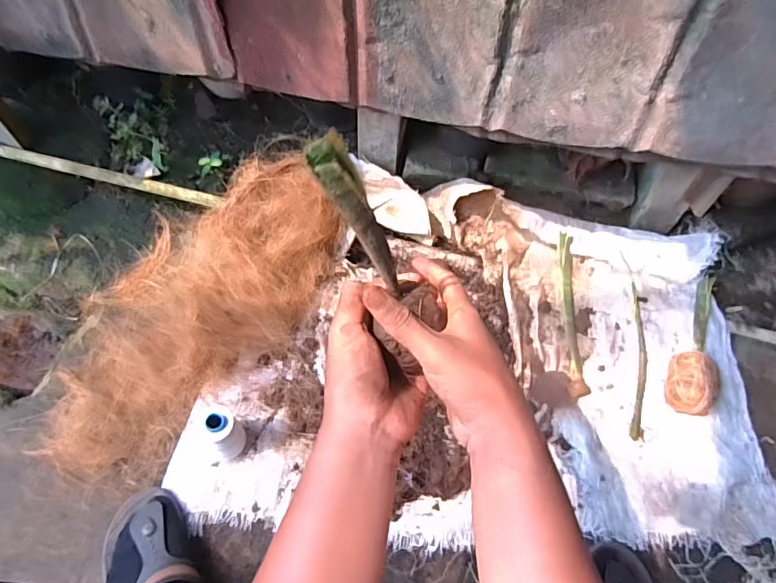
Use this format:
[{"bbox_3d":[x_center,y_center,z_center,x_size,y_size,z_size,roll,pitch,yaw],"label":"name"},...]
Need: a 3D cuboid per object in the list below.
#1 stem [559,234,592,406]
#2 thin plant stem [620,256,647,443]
[{"bbox_3d":[0.317,0.032,0.851,0.041,0.039,0.302,5,63,1],"label":"stem"},{"bbox_3d":[0.420,0.085,0.836,0.040,0.025,0.324,8,63,3],"label":"thin plant stem"}]

